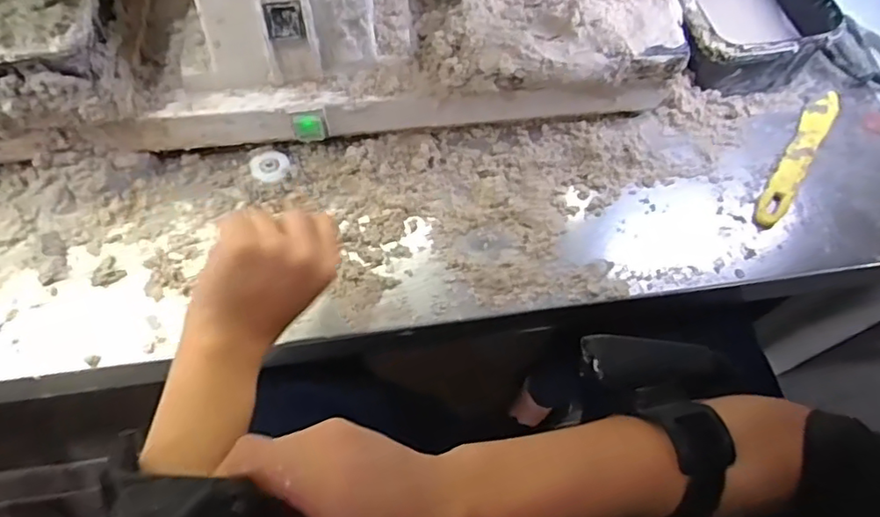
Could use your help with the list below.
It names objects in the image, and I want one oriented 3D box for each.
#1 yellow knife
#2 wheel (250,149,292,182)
[{"bbox_3d":[0.327,-0.093,0.538,0.025,0.011,0.175,32,69,14],"label":"yellow knife"},{"bbox_3d":[-0.145,-0.079,0.511,0.033,0.013,0.033,0,65,1],"label":"wheel"}]

